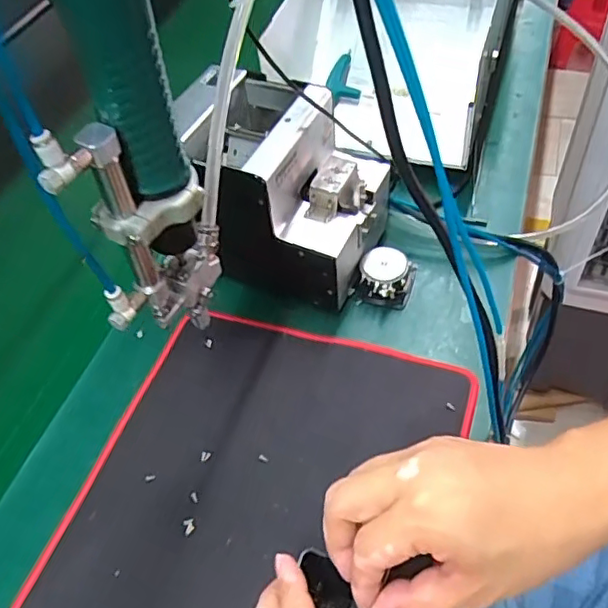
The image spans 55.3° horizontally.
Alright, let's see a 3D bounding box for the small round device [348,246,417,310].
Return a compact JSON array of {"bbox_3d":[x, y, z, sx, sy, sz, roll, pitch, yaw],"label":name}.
[{"bbox_3d":[0.075,-0.027,0.533,0.050,0.027,0.048,16,55,18],"label":"small round device"}]

